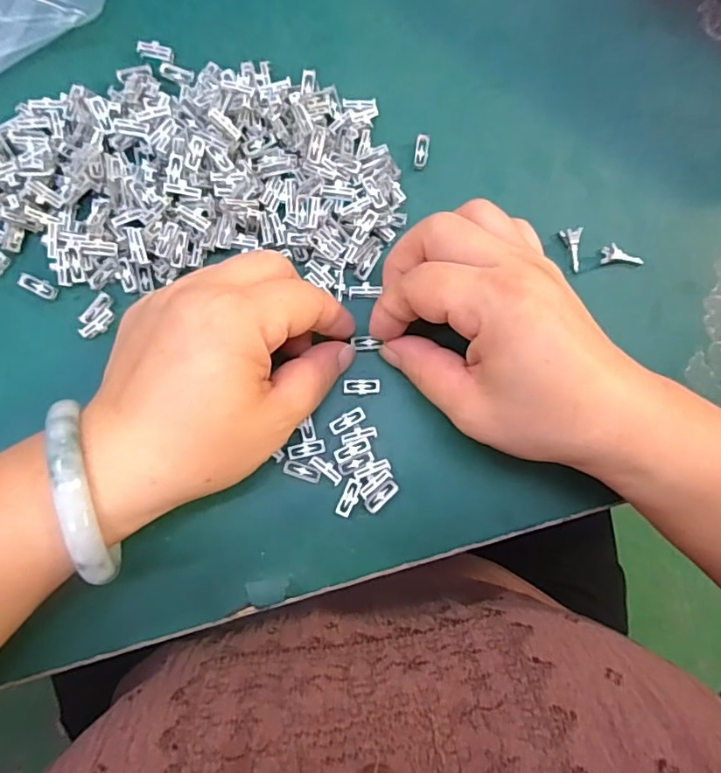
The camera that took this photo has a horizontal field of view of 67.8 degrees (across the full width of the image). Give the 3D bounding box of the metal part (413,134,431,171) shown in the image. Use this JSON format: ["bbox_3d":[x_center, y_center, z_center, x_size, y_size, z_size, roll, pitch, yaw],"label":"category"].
[{"bbox_3d":[0.031,-0.116,0.264,0.007,0.004,0.018,7,82,-2],"label":"metal part"}]

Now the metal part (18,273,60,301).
[{"bbox_3d":[-0.147,-0.046,0.243,0.018,0.004,0.007,26,82,0],"label":"metal part"}]

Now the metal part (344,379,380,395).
[{"bbox_3d":[0.001,0.000,0.244,0.016,0.004,0.007,0,83,-3],"label":"metal part"}]

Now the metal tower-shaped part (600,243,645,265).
[{"bbox_3d":[0.128,-0.064,0.260,0.021,0.006,0.008,1,83,-3],"label":"metal tower-shaped part"}]

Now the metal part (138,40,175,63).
[{"bbox_3d":[-0.100,-0.165,0.264,0.017,0.005,0.007,7,82,-15],"label":"metal part"}]

